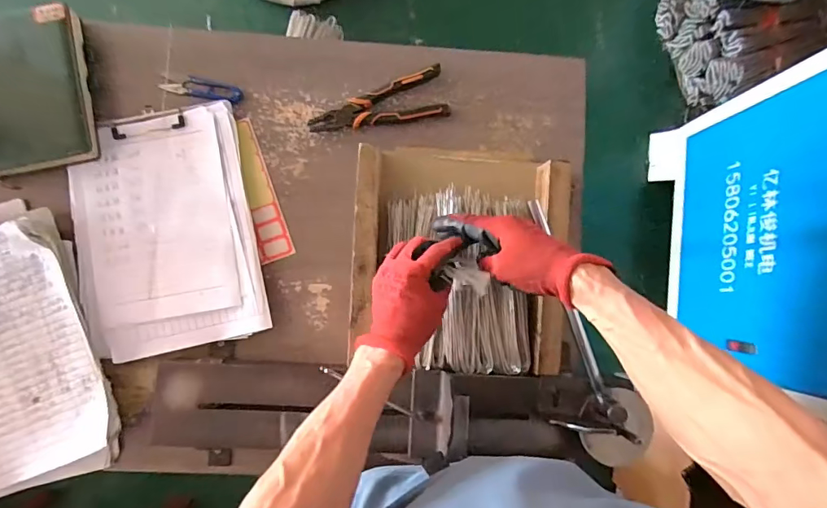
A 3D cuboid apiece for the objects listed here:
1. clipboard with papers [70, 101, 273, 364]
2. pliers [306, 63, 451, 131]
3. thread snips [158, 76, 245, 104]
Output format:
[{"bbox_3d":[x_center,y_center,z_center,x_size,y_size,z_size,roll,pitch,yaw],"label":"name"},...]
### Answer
[{"bbox_3d":[-0.320,-0.031,0.598,0.219,0.015,0.306,-10,87,-4],"label":"clipboard with papers"},{"bbox_3d":[-0.048,-0.201,0.627,0.188,0.021,0.066,-17,87,-5],"label":"pliers"},{"bbox_3d":[-0.287,-0.226,0.626,0.107,0.008,0.028,10,85,-3],"label":"thread snips"}]

